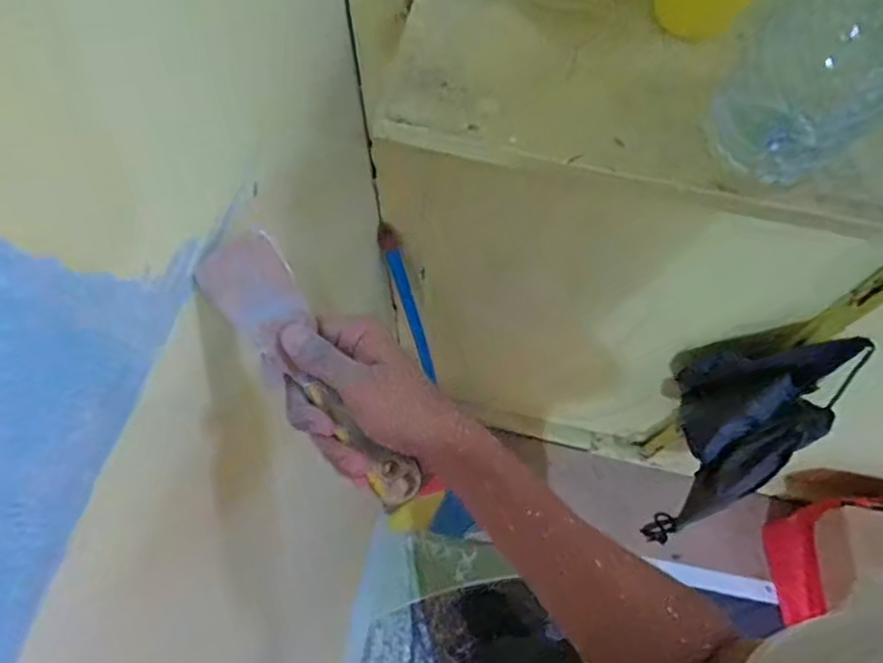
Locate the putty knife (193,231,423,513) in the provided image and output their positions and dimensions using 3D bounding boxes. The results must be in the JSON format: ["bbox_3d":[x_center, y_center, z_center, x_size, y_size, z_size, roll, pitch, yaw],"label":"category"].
[{"bbox_3d":[-0.075,0.030,0.359,0.046,0.014,0.188,-35,97,-15],"label":"putty knife"}]

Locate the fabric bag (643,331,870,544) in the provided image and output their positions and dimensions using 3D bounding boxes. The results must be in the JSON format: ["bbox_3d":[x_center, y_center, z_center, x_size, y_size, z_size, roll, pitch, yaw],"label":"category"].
[{"bbox_3d":[0.486,0.182,0.986,0.144,0.524,0.237,1,66,0],"label":"fabric bag"}]

